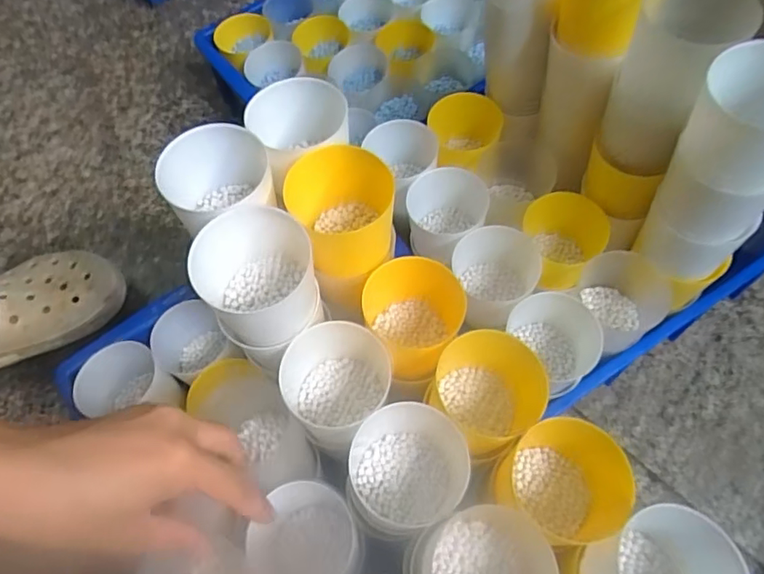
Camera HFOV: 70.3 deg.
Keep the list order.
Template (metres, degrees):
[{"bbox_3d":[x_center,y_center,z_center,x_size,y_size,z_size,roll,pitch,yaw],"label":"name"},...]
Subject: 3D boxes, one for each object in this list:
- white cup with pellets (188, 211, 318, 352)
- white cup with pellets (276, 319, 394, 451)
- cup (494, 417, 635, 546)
[{"bbox_3d":[-0.069,-0.004,0.309,0.065,0.053,0.064,-1,63,2],"label":"white cup with pellets"},{"bbox_3d":[-0.028,0.058,0.347,0.067,0.060,0.061,-39,68,-16],"label":"white cup with pellets"},{"bbox_3d":[0.104,0.114,0.313,0.061,0.058,0.064,-1,63,2],"label":"cup"}]

